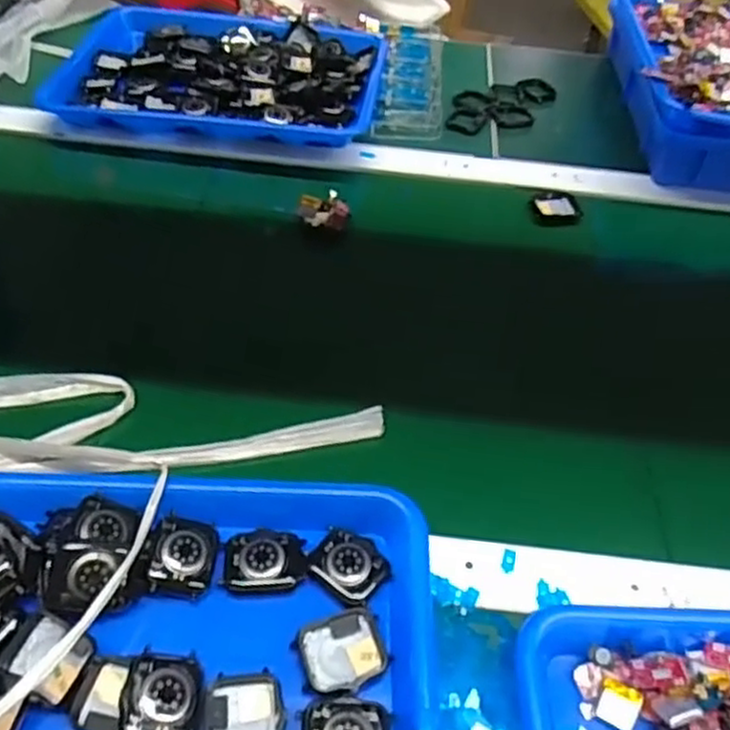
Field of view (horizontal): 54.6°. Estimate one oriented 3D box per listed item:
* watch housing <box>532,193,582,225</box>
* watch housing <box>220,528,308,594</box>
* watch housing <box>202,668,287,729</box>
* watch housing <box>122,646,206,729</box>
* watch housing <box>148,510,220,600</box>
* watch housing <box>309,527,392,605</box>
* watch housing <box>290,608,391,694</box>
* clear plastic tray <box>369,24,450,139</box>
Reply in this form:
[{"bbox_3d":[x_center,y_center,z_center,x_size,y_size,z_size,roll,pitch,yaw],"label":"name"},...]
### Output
[{"bbox_3d":[0.184,-0.152,0.683,0.042,0.015,0.034,2,48,-3],"label":"watch housing"},{"bbox_3d":[-0.057,0.111,0.406,0.046,0.008,0.036,4,48,-1],"label":"watch housing"},{"bbox_3d":[-0.059,0.176,0.347,0.039,0.006,0.045,-3,49,-7],"label":"watch housing"},{"bbox_3d":[-0.098,0.164,0.346,0.037,0.018,0.045,14,56,-16],"label":"watch housing"},{"bbox_3d":[-0.102,0.108,0.403,0.036,0.009,0.043,20,56,-16],"label":"watch housing"},{"bbox_3d":[-0.009,0.114,0.407,0.043,0.005,0.035,30,53,21],"label":"watch housing"},{"bbox_3d":[-0.012,0.153,0.380,0.046,0.007,0.040,-16,51,-18],"label":"watch housing"},{"bbox_3d":[0.056,-0.349,0.844,0.075,0.015,0.290,7,48,1],"label":"clear plastic tray"}]

